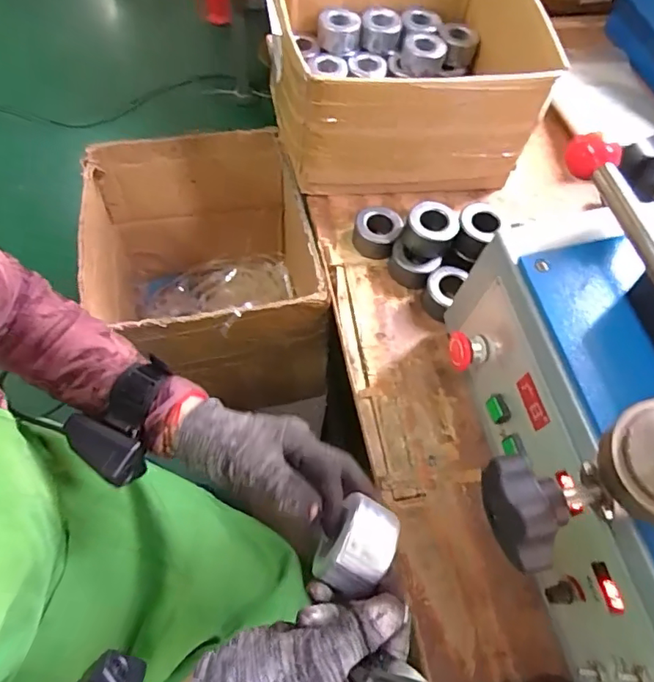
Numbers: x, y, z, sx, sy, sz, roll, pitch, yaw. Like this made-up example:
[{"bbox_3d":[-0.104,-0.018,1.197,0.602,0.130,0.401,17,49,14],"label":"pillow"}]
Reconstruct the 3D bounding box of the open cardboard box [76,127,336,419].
[{"bbox_3d":[-0.185,-0.088,0.801,0.333,0.302,0.315,-7,62,-8],"label":"open cardboard box"}]

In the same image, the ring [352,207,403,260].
[{"bbox_3d":[0.065,-0.141,0.660,0.060,0.036,0.058,2,61,-3],"label":"ring"}]

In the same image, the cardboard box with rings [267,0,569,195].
[{"bbox_3d":[0.096,-0.399,0.713,0.342,0.163,0.342,-4,62,-7],"label":"cardboard box with rings"}]

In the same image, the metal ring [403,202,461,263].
[{"bbox_3d":[0.127,-0.135,0.625,0.057,0.045,0.060,2,61,-3],"label":"metal ring"}]

